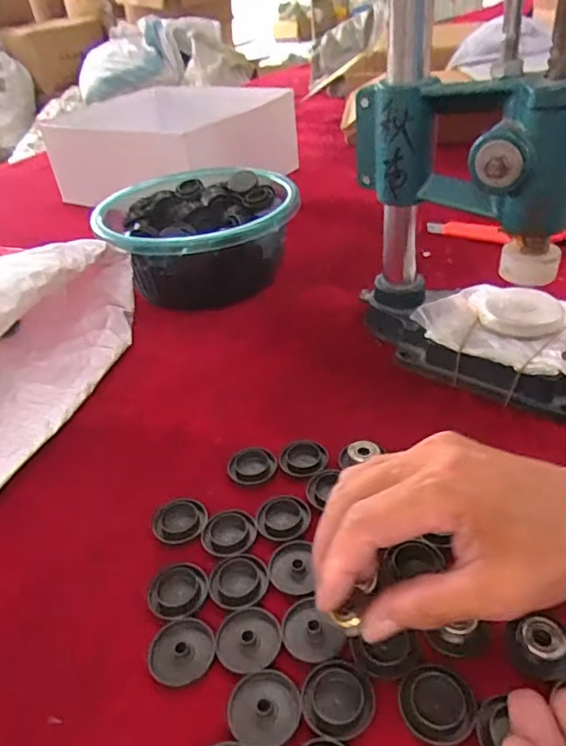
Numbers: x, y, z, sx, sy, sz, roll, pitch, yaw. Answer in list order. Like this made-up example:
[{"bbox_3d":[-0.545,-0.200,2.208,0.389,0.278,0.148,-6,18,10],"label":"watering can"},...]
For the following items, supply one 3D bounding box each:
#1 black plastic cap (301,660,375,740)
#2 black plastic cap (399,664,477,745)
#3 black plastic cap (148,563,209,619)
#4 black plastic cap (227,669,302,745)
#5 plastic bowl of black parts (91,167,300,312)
[{"bbox_3d":[0.025,0.149,0.251,0.032,0.004,0.032,-4,37,3],"label":"black plastic cap"},{"bbox_3d":[0.070,0.148,0.246,0.032,0.004,0.031,-4,37,3],"label":"black plastic cap"},{"bbox_3d":[-0.058,0.120,0.303,0.032,0.005,0.033,-9,37,-4],"label":"black plastic cap"},{"bbox_3d":[-0.009,0.154,0.252,0.033,0.005,0.032,-4,37,3],"label":"black plastic cap"},{"bbox_3d":[-0.088,-0.147,0.597,0.203,0.088,0.202,-4,37,3],"label":"plastic bowl of black parts"}]

